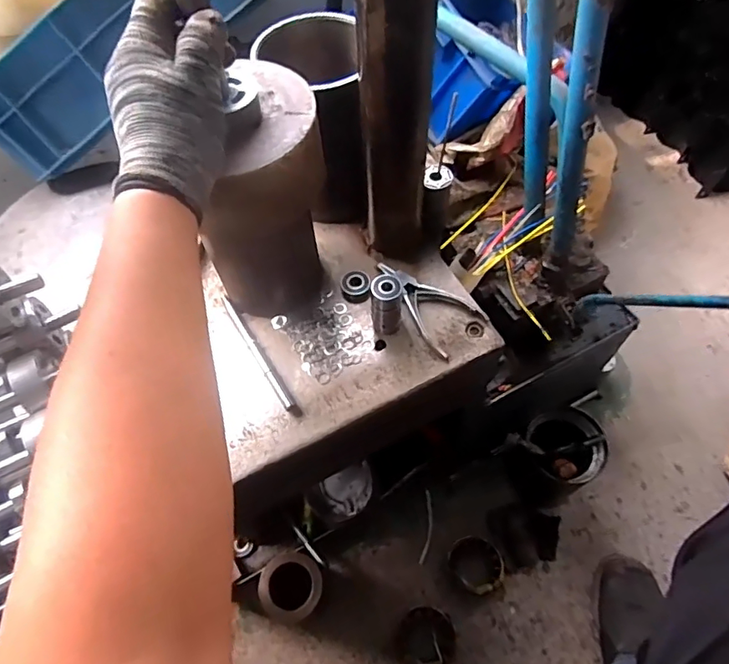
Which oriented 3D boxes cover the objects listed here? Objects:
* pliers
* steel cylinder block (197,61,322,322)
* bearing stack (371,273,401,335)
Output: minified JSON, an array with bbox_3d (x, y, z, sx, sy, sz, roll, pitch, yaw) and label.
[{"bbox_3d":[0.059,-0.027,0.560,0.130,0.018,0.069,31,66,19],"label":"pliers"},{"bbox_3d":[-0.087,-0.116,0.500,0.107,0.223,0.130,33,67,20],"label":"steel cylinder block"},{"bbox_3d":[0.023,-0.029,0.538,0.029,0.063,0.032,-1,60,2],"label":"bearing stack"}]

